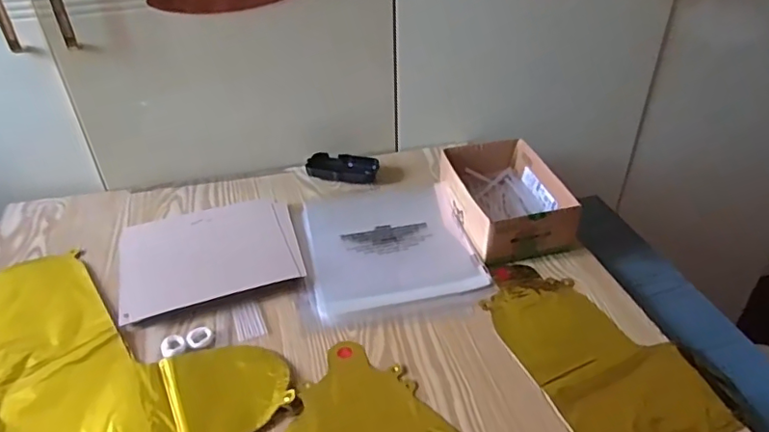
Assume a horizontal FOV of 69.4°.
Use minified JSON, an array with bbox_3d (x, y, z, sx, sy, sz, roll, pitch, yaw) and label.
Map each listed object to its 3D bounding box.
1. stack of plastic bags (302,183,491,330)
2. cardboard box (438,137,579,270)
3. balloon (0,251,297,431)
[{"bbox_3d":[0.004,0.032,0.714,0.211,0.013,0.252,-4,37,-4],"label":"stack of plastic bags"},{"bbox_3d":[0.157,-0.025,0.734,0.128,0.064,0.185,-10,38,-12],"label":"cardboard box"},{"bbox_3d":[-0.301,0.137,0.581,0.387,0.015,0.224,29,46,33],"label":"balloon"}]

